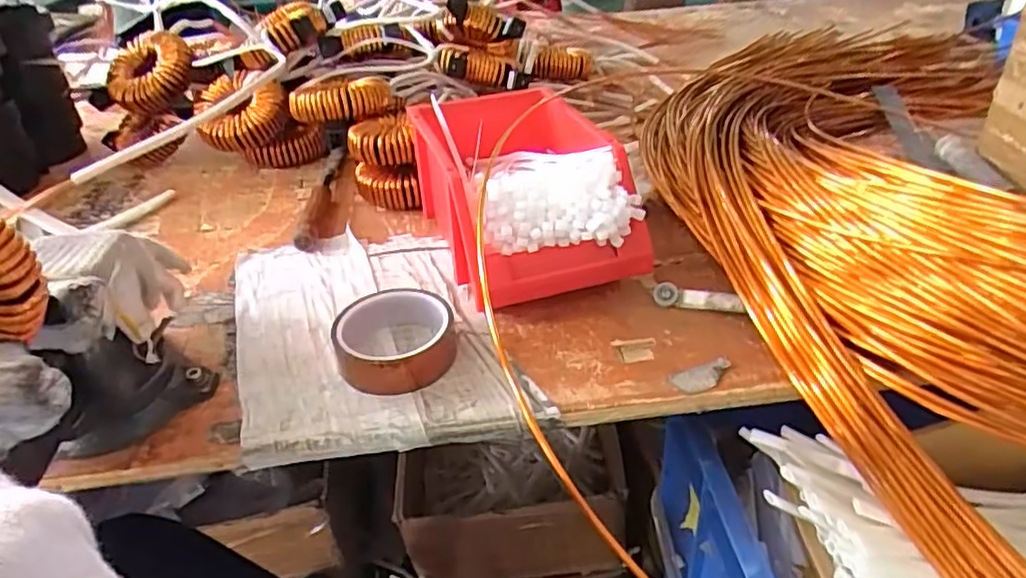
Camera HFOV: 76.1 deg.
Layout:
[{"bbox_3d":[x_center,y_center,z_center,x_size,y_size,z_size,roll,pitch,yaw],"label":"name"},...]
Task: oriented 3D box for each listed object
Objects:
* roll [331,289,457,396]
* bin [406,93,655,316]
[{"bbox_3d":[-0.091,0.036,0.508,0.088,0.033,0.080,-10,35,-9],"label":"roll"},{"bbox_3d":[0.004,-0.093,0.614,0.153,0.111,0.248,-12,35,-12],"label":"bin"}]

